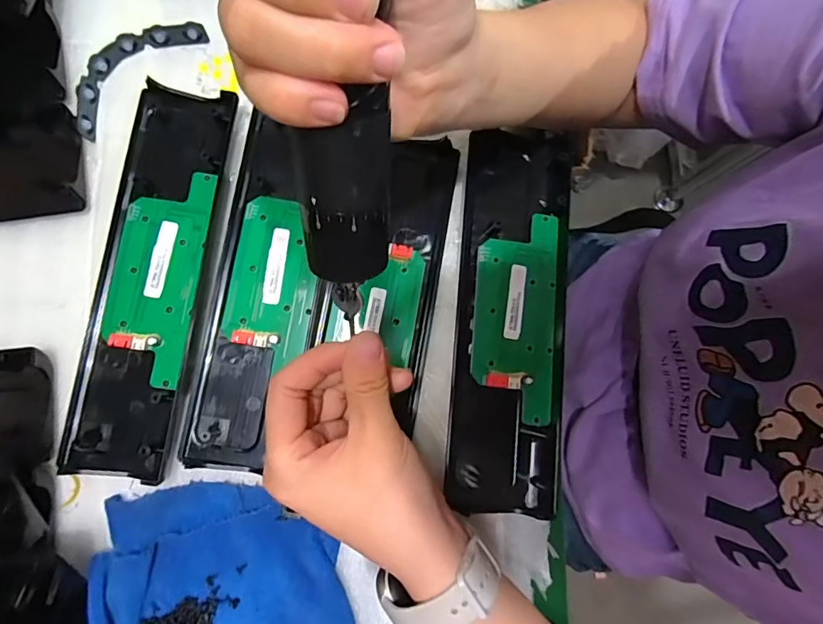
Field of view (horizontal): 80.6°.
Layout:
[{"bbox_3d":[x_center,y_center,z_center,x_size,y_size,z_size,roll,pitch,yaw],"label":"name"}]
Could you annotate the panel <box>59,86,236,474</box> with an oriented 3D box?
[{"bbox_3d":[-0.165,-0.024,0.304,0.067,0.017,0.243,7,81,-2],"label":"panel"}]

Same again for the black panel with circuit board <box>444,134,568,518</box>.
[{"bbox_3d":[0.066,-0.001,0.315,0.068,0.009,0.247,5,82,-2],"label":"black panel with circuit board"}]

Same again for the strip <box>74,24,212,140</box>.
[{"bbox_3d":[-0.189,-0.165,0.327,0.035,0.013,0.107,45,82,4],"label":"strip"}]

